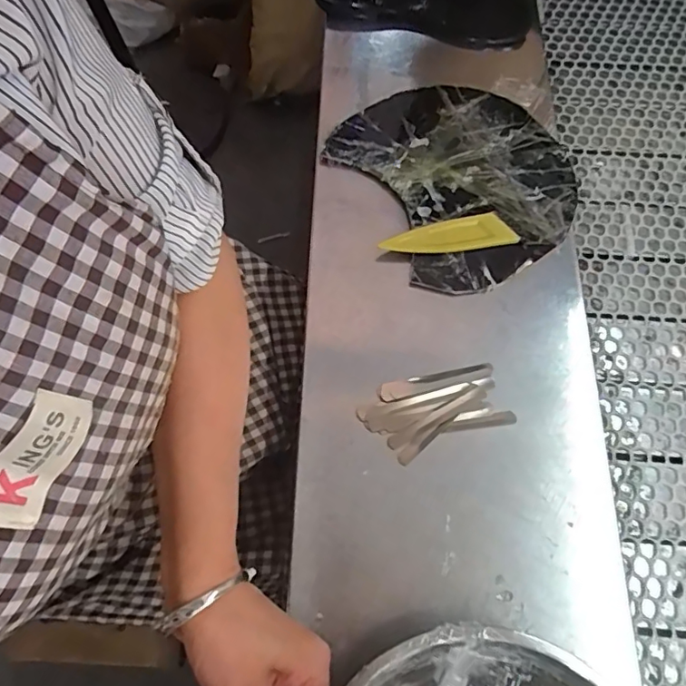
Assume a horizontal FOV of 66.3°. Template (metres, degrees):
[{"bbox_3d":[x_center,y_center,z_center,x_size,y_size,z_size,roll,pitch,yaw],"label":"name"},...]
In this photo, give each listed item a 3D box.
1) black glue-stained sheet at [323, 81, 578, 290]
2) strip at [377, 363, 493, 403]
[{"bbox_3d":[0.114,-0.165,0.514,0.198,0.009,0.229,-26,70,-10],"label":"black glue-stained sheet"},{"bbox_3d":[0.077,0.032,0.434,0.096,0.004,0.015,-13,68,-5],"label":"strip"}]

